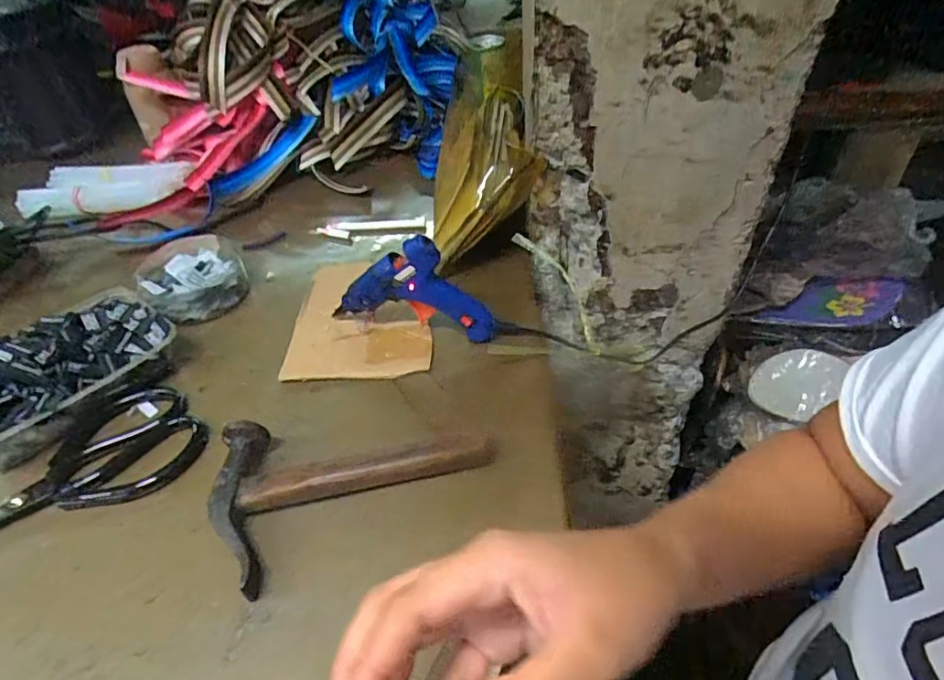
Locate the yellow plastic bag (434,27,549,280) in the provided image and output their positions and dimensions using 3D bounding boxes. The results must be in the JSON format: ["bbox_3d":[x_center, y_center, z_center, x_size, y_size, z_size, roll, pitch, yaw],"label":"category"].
[{"bbox_3d":[0.011,-0.249,0.662,0.108,0.117,0.400,-3,42,2],"label":"yellow plastic bag"}]

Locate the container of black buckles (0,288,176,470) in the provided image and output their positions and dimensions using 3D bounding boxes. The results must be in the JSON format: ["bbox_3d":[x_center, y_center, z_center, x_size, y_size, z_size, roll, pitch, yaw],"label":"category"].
[{"bbox_3d":[-0.341,0.024,0.456,0.124,0.049,0.172,26,50,29],"label":"container of black buckles"}]

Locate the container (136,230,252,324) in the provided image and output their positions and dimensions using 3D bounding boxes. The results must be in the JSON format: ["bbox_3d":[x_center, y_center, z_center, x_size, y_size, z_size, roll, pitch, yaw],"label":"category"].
[{"bbox_3d":[-0.279,-0.064,0.557,0.098,0.038,0.113,-23,45,-19],"label":"container"}]

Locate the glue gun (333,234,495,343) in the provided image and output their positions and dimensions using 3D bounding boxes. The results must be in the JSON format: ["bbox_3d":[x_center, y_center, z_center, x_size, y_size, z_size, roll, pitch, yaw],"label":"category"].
[{"bbox_3d":[-0.055,-0.044,0.472,0.142,0.089,0.022,5,43,10],"label":"glue gun"}]

